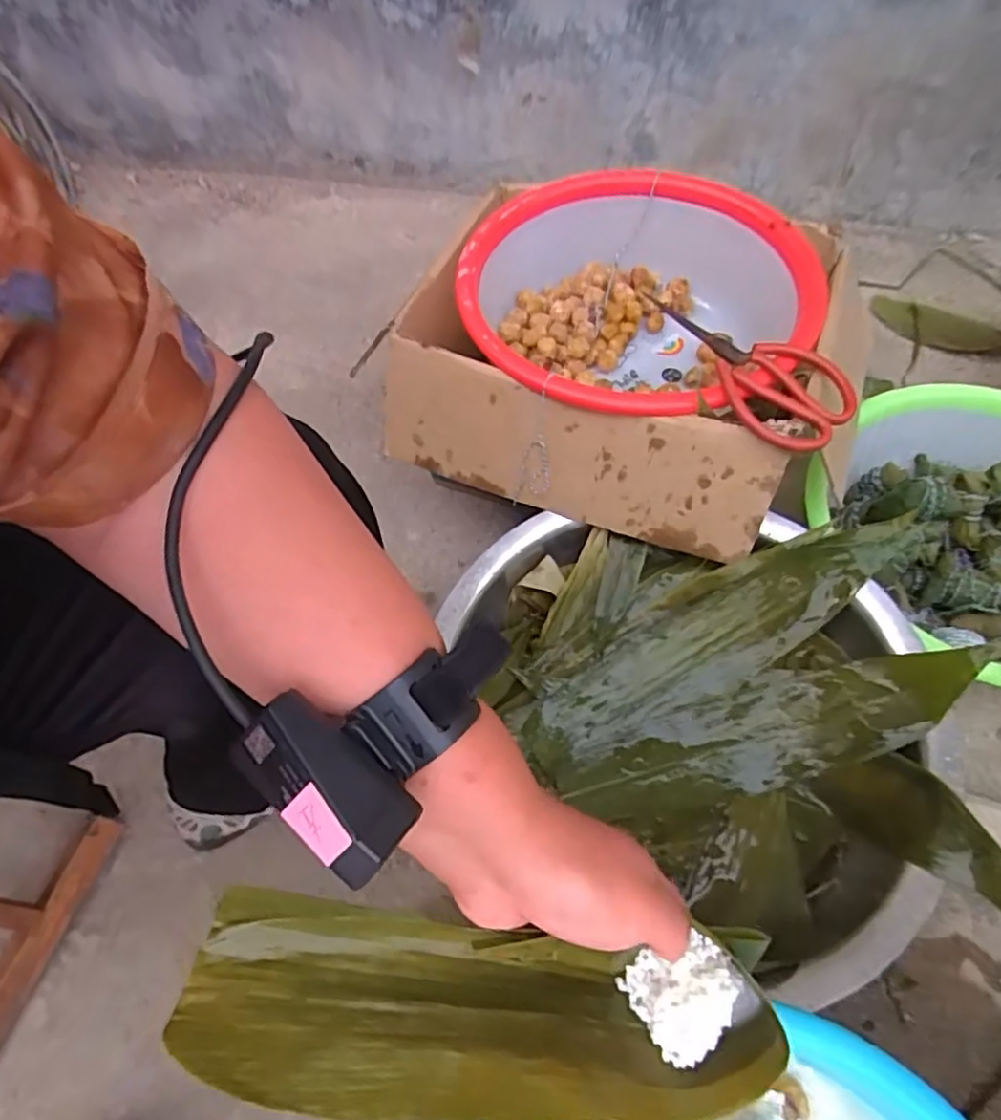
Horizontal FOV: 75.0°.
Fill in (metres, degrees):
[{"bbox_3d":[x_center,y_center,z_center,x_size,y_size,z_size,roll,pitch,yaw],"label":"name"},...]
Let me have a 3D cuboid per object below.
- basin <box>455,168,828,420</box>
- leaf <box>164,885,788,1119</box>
[{"bbox_3d":[0.127,-0.279,0.727,0.343,0.129,0.357,-1,59,2],"label":"basin"},{"bbox_3d":[-0.001,0.203,0.295,0.263,0.041,0.074,11,61,-9],"label":"leaf"}]

